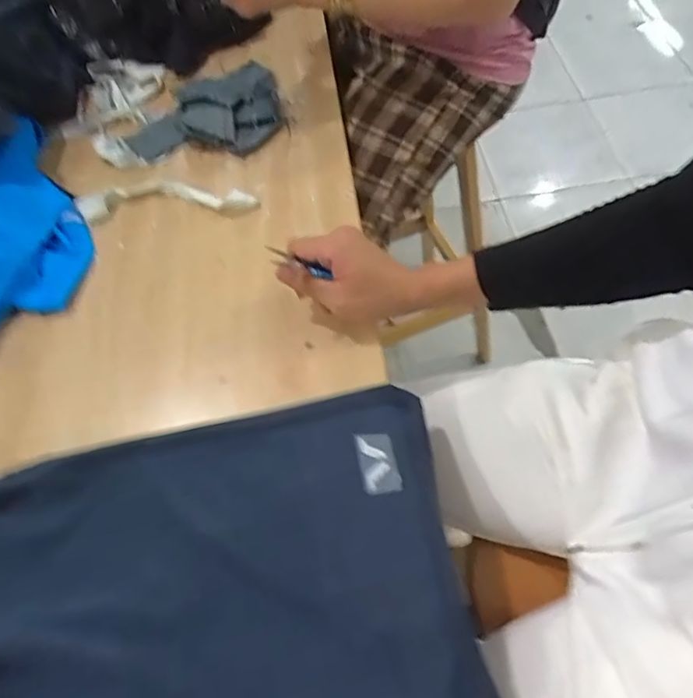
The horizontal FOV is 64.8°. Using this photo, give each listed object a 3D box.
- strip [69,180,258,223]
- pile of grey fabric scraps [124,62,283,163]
[{"bbox_3d":[-0.214,-0.185,0.651,0.212,0.018,0.056,-3,59,4],"label":"strip"},{"bbox_3d":[-0.189,-0.319,0.728,0.192,0.026,0.161,-12,59,-1],"label":"pile of grey fabric scraps"}]

